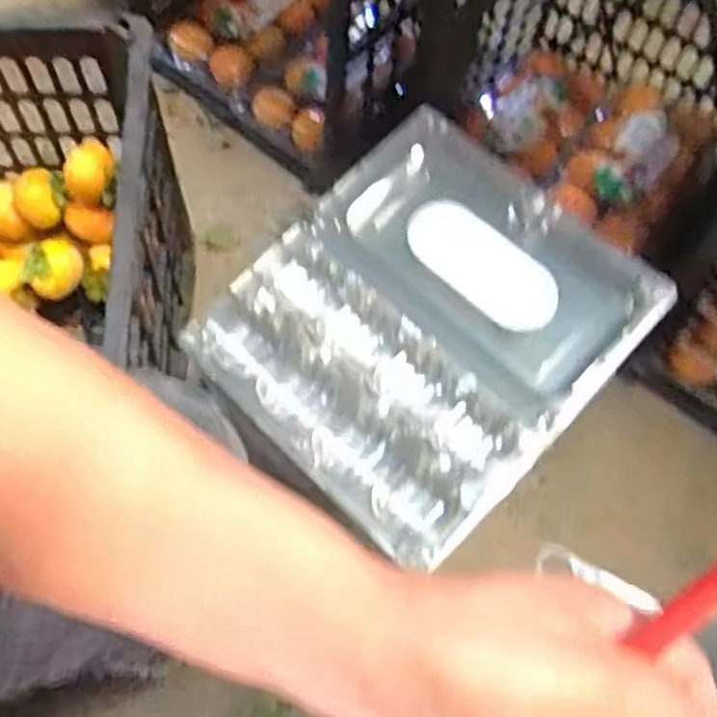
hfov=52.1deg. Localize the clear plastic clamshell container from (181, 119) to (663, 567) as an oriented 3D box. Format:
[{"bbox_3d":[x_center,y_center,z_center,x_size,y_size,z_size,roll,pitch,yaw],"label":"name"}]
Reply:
[{"bbox_3d":[0.052,-0.032,0.584,0.266,0.053,0.292,42,69,16],"label":"clear plastic clamshell container"}]

